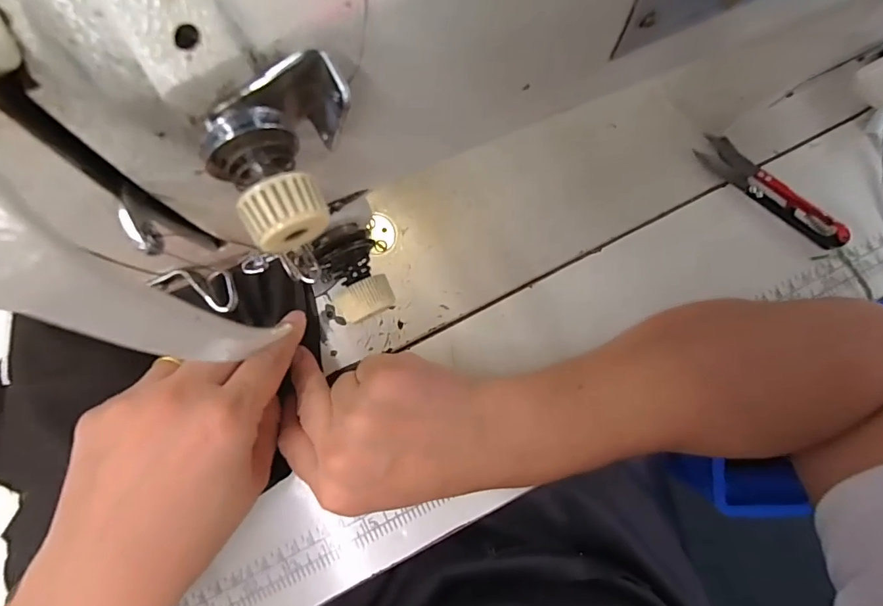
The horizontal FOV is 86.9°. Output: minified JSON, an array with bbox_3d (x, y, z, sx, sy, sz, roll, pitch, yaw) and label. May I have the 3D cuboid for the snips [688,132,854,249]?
[{"bbox_3d":[0.211,-0.070,0.297,0.103,0.013,0.023,43,85,2],"label":"snips"}]

